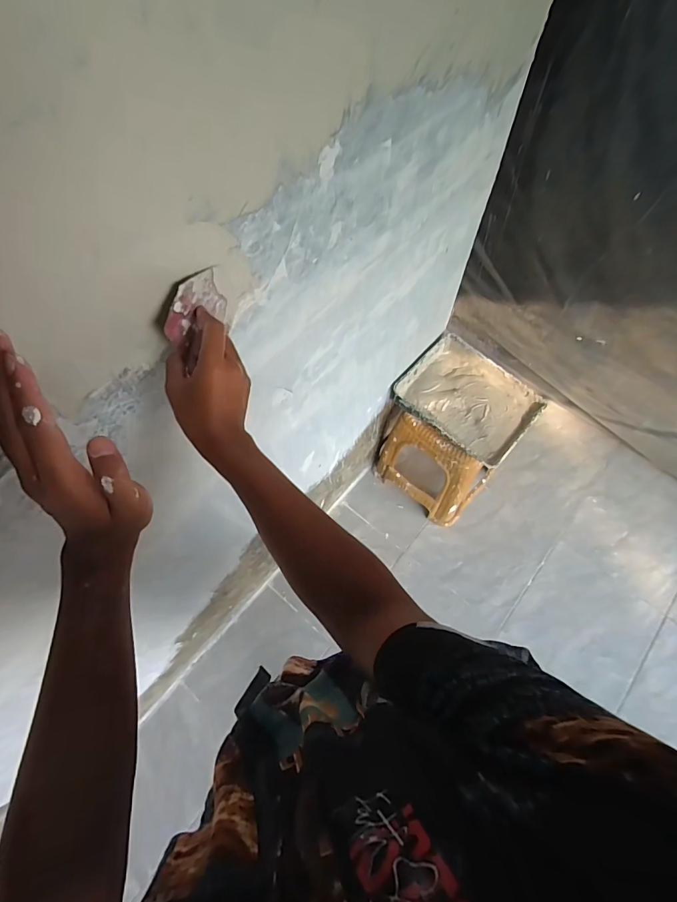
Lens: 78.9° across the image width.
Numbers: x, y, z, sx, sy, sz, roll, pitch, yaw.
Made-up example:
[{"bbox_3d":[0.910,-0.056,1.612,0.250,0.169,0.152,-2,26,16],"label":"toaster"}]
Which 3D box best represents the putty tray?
[{"bbox_3d":[0.374,-0.144,1.200,0.360,0.078,0.285,40,73,17],"label":"putty tray"}]

